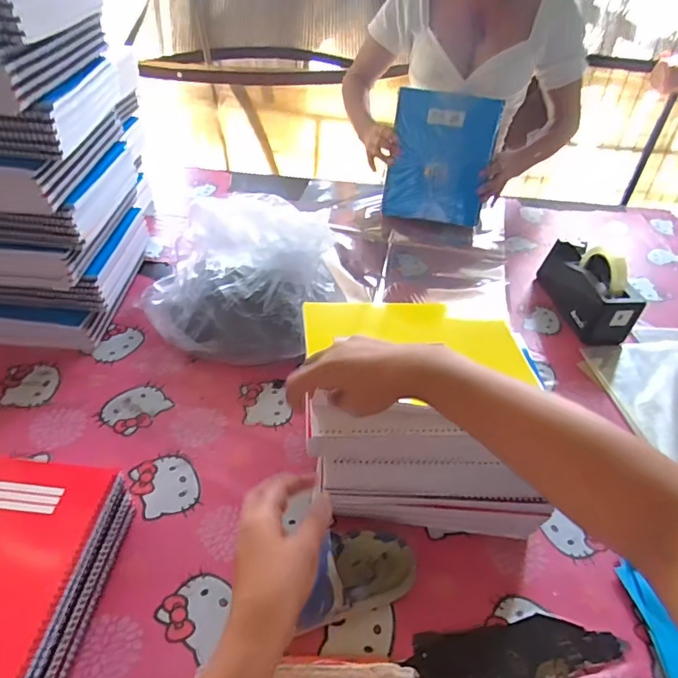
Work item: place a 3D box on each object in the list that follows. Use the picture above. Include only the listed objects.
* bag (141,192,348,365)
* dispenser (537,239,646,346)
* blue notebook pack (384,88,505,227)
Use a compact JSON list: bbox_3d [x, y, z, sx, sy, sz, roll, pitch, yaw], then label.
[{"bbox_3d":[-0.149,-0.100,0.754,0.295,0.192,0.205,14,42,8],"label":"bag"},{"bbox_3d":[0.431,-0.096,0.875,0.078,0.119,0.203,-3,42,-11],"label":"dispenser"},{"bbox_3d":[0.214,-0.374,1.052,0.205,0.260,0.019,6,35,0],"label":"blue notebook pack"}]

